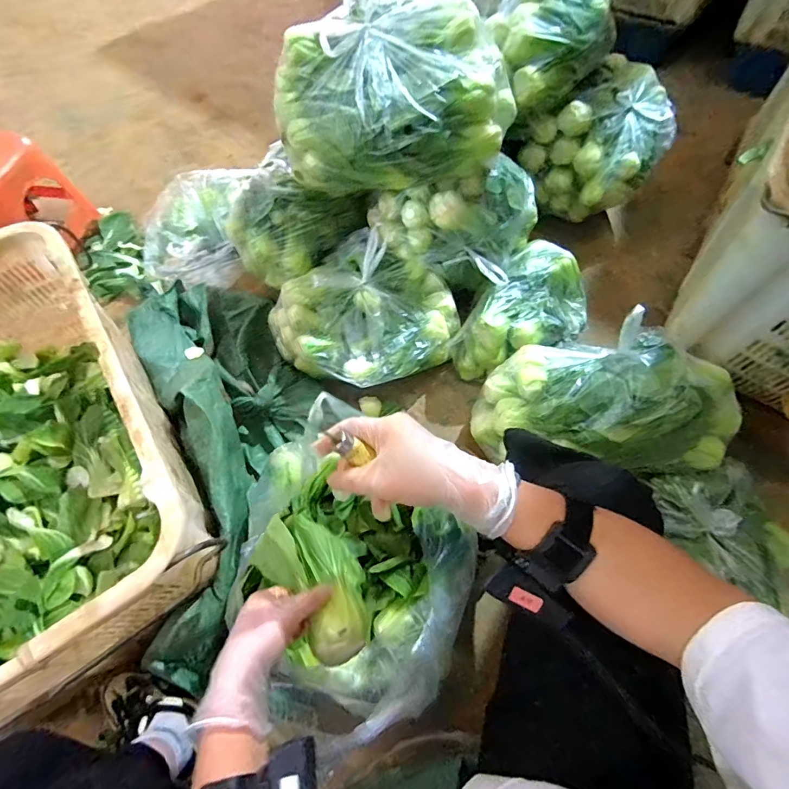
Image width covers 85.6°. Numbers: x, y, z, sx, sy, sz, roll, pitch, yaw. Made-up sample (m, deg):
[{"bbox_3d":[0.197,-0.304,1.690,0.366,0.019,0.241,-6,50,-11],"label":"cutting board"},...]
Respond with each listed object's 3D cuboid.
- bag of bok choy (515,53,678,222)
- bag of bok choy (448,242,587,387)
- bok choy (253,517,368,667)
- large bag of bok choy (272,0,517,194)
[{"bbox_3d":[0.509,-0.604,1.057,0.351,0.237,0.235,-39,67,-19],"label":"bag of bok choy"},{"bbox_3d":[0.268,-0.190,0.939,0.313,0.153,0.230,-12,61,-6],"label":"bag of bok choy"},{"bbox_3d":[-0.083,0.202,0.469,0.159,0.051,0.088,41,69,21],"label":"bok choy"},{"bbox_3d":[-0.013,-0.529,0.758,0.387,0.227,0.266,-12,61,-6],"label":"large bag of bok choy"}]

